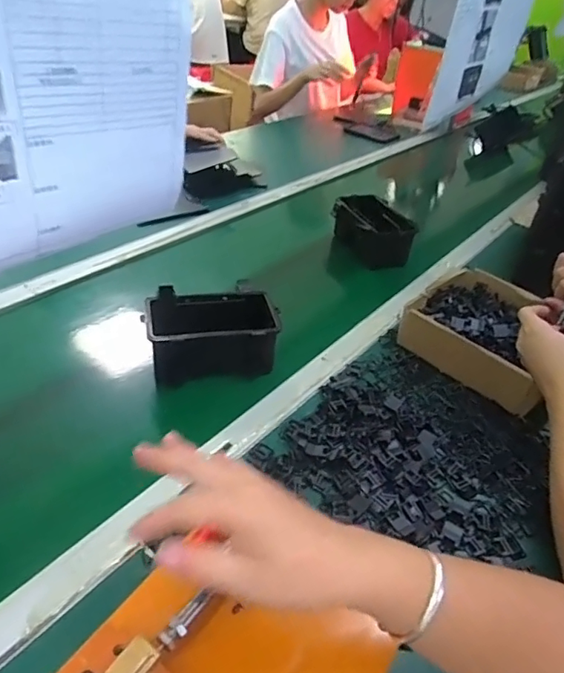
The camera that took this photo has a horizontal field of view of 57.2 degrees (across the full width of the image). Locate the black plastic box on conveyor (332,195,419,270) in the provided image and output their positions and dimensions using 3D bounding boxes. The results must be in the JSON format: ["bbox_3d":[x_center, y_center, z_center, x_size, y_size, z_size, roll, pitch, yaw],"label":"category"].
[{"bbox_3d":[0.168,-0.198,1.006,0.111,0.093,0.165,-6,40,-18],"label":"black plastic box on conveyor"}]

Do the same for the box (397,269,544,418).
[{"bbox_3d":[0.318,-0.009,0.798,0.229,0.066,0.220,34,45,30],"label":"box"}]

